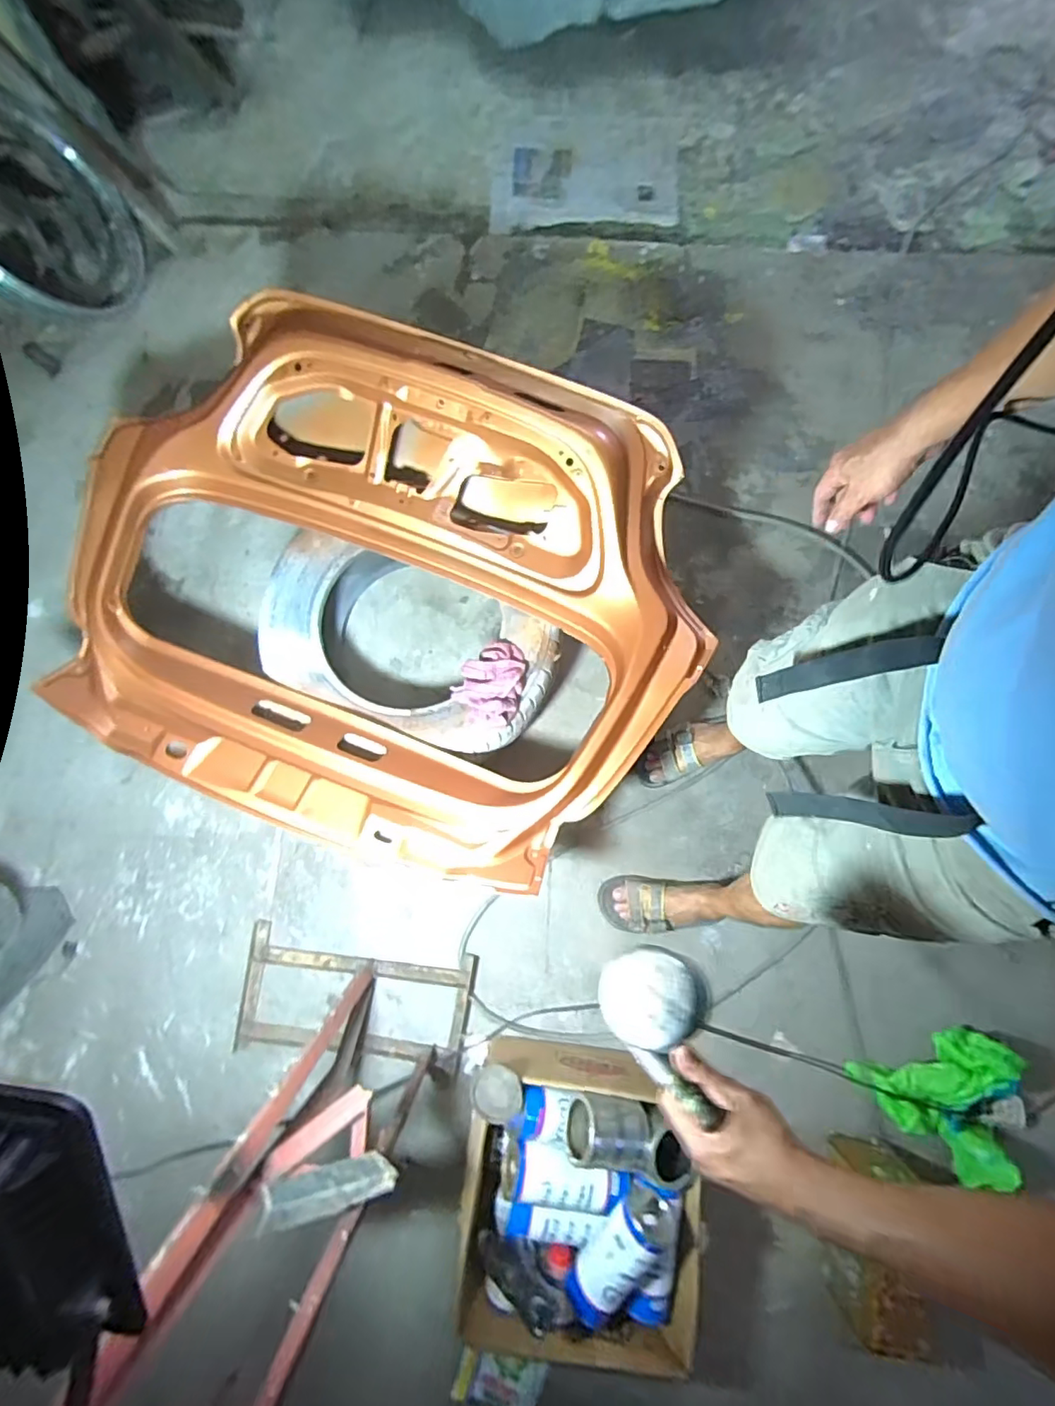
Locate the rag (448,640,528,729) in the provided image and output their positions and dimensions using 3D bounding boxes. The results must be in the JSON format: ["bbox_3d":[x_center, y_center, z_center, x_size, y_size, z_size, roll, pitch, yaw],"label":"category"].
[{"bbox_3d":[-0.075,-0.045,1.101,0.137,0.062,0.182,13,80,3],"label":"rag"}]

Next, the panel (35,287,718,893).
[{"bbox_3d":[-0.255,-0.222,1.037,1.158,0.196,0.912,20,80,5],"label":"panel"}]

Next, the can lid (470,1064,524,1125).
[{"bbox_3d":[-0.052,0.661,0.954,0.087,0.019,0.081,5,67,-12],"label":"can lid"}]

